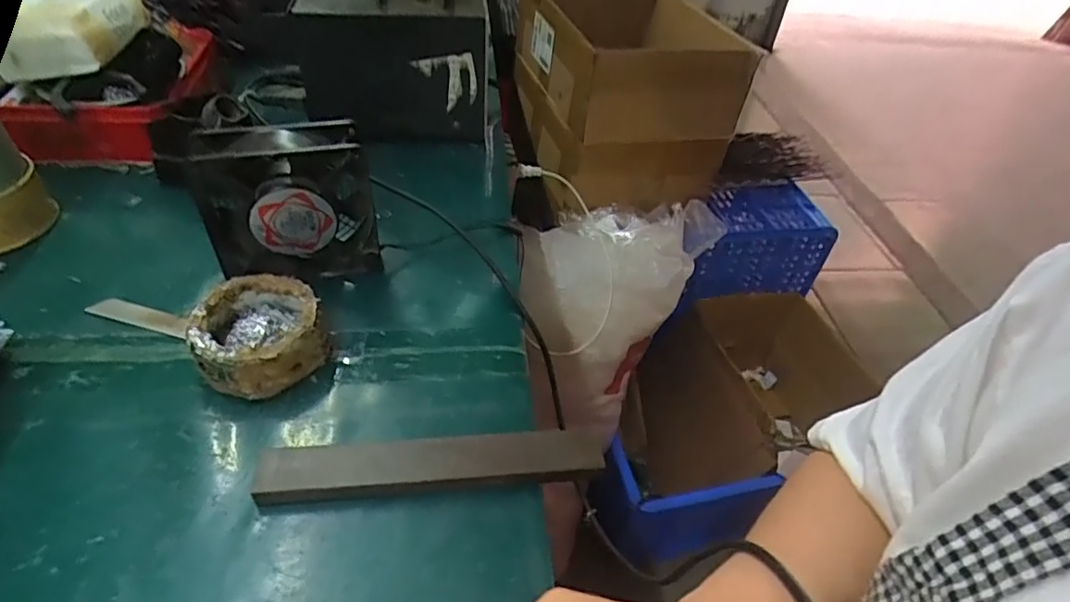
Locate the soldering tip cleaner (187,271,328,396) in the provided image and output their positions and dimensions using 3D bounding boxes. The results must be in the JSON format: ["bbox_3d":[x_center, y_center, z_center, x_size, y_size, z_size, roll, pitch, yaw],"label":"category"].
[{"bbox_3d":[-0.196,0.022,0.419,0.081,0.039,0.089,3,43,-3],"label":"soldering tip cleaner"}]

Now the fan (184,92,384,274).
[{"bbox_3d":[-0.191,-0.077,0.461,0.123,0.123,0.059,-15,47,-20],"label":"fan"}]

